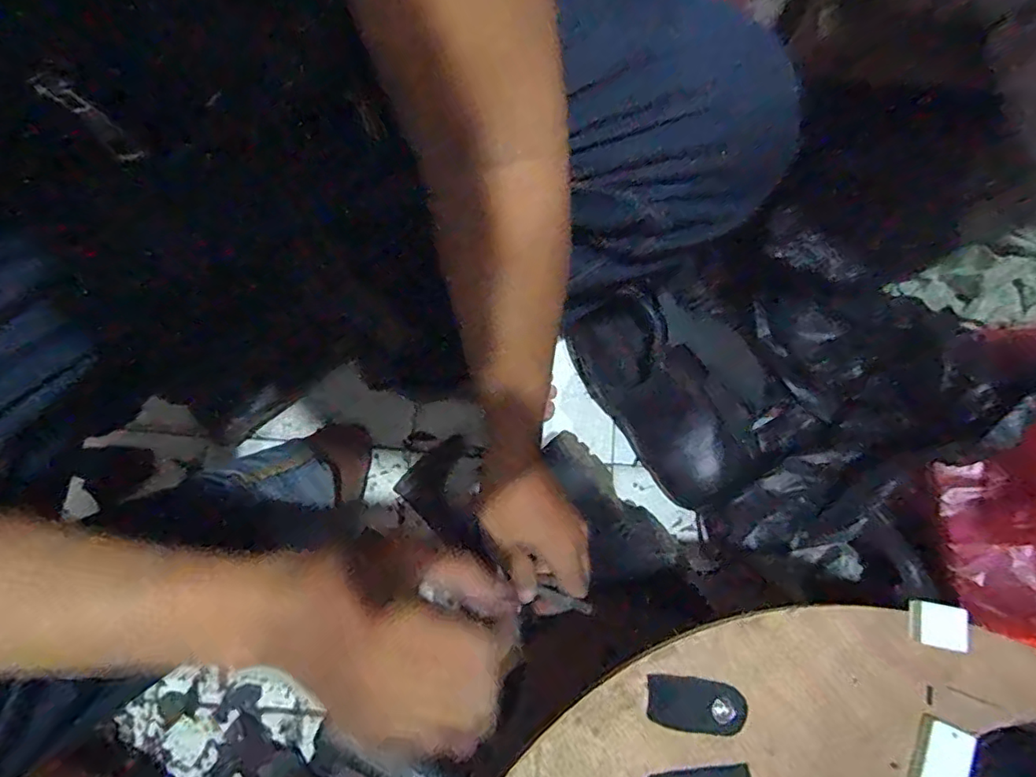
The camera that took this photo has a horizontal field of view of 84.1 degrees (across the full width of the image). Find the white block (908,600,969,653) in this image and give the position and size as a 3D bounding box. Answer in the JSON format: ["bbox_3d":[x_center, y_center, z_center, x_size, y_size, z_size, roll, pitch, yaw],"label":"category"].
[{"bbox_3d":[0.250,0.141,0.341,0.030,0.010,0.025,10,76,1],"label":"white block"}]

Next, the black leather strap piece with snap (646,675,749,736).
[{"bbox_3d":[0.103,0.182,0.331,0.056,0.006,0.026,7,76,0],"label":"black leather strap piece with snap"}]

